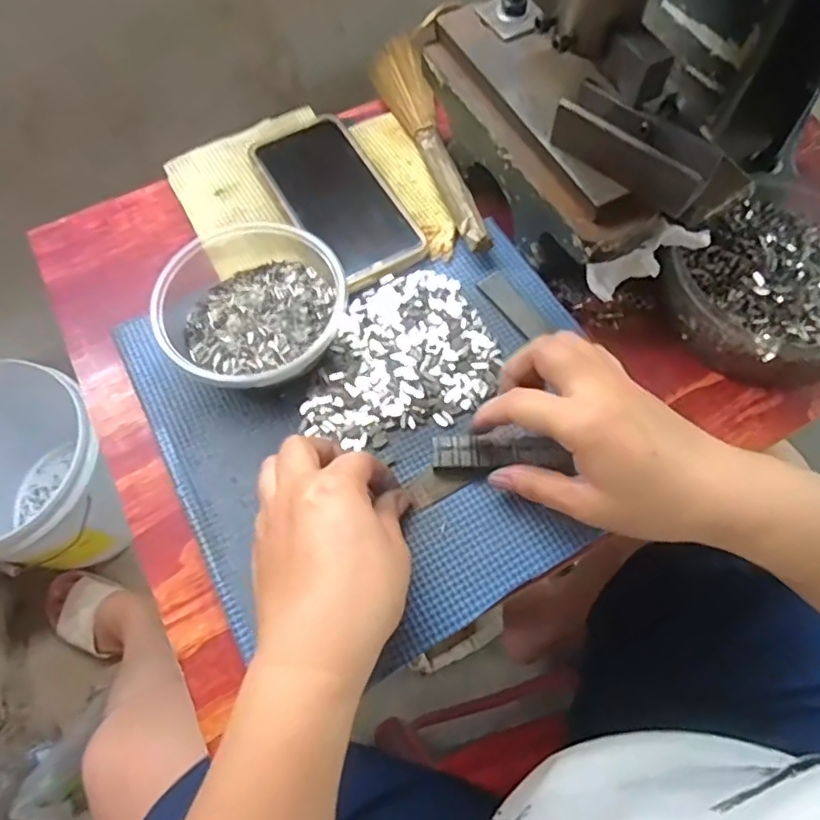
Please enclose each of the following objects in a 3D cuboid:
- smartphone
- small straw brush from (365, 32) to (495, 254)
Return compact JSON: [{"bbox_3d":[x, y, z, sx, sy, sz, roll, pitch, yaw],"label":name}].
[{"bbox_3d":[-0.053,-0.159,0.433,0.076,0.008,0.158,-28,68,-12],"label":"smartphone"},{"bbox_3d":[0.013,-0.208,0.452,0.036,0.024,0.228,-15,66,-7],"label":"small straw brush"}]

